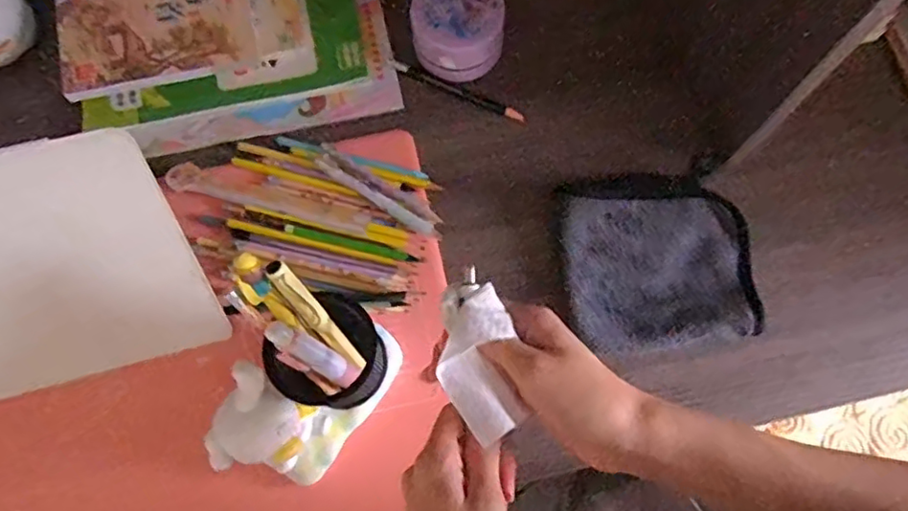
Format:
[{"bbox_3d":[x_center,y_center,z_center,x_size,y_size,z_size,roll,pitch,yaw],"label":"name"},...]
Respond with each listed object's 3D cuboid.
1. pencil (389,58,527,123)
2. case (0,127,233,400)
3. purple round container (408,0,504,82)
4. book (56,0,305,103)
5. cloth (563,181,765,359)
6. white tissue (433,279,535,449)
[{"bbox_3d":[0.003,-0.153,0.575,0.137,0.005,0.012,24,74,7],"label":"pencil"},{"bbox_3d":[-0.327,0.023,0.452,0.266,0.187,0.019,-14,32,-4],"label":"case"},{"bbox_3d":[0.002,-0.206,0.568,0.080,0.059,0.080,0,73,0],"label":"purple round container"},{"bbox_3d":[-0.252,-0.233,0.570,0.210,0.019,0.149,-13,76,-8],"label":"book"},{"bbox_3d":[0.169,0.004,0.520,0.147,0.026,0.146,-5,73,-1],"label":"cloth"},{"bbox_3d":[0.012,0.052,0.316,0.039,0.016,0.078,-5,67,-2],"label":"white tissue"}]

